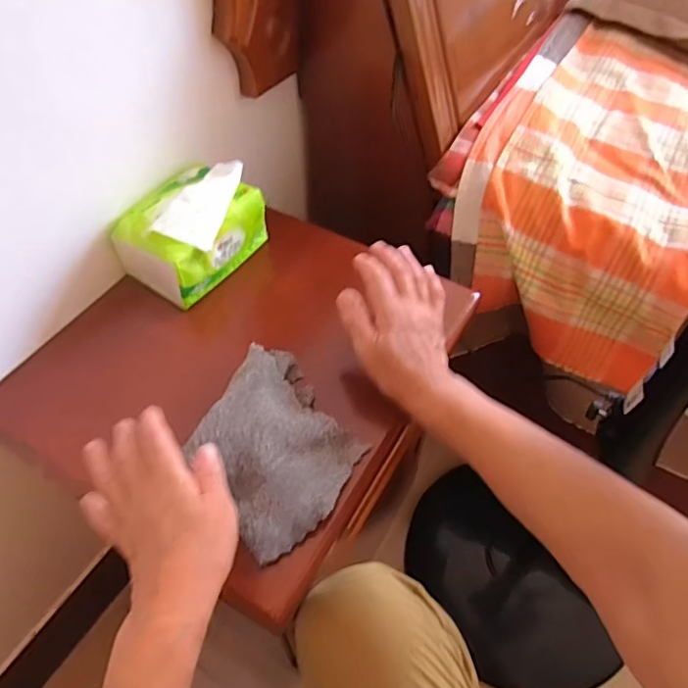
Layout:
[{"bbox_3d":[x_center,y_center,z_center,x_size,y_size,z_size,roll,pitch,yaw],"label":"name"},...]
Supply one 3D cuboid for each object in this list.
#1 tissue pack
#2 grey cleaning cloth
[{"bbox_3d":[-0.159,-0.121,0.583,0.098,0.091,0.140,25,56,18],"label":"tissue pack"},{"bbox_3d":[-0.057,0.081,0.459,0.122,0.040,0.142,-34,59,-24],"label":"grey cleaning cloth"}]

